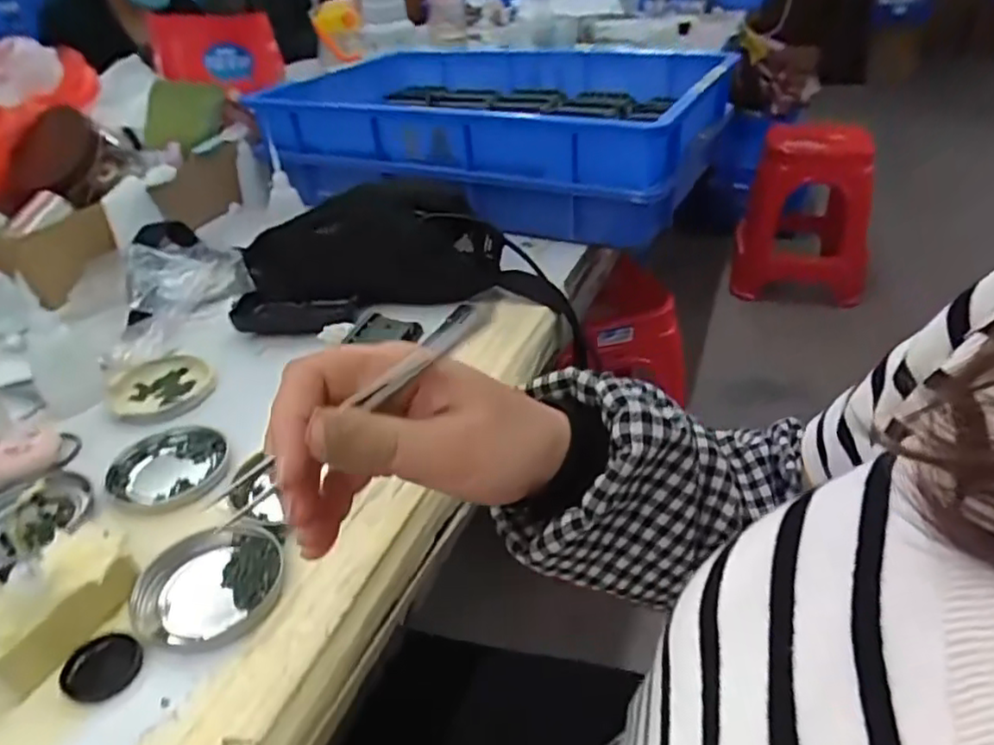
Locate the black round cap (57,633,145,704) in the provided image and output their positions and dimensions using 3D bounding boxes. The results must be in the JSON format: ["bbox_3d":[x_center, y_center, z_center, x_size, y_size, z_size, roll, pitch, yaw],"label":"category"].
[{"bbox_3d":[-0.198,0.147,0.333,0.035,0.004,0.034,-1,36,0],"label":"black round cap"}]

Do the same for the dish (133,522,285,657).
[{"bbox_3d":[-0.160,0.116,0.369,0.076,0.012,0.071,-1,36,0],"label":"dish"}]

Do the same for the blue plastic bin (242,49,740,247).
[{"bbox_3d":[0.005,-0.326,0.870,0.522,0.143,0.390,14,38,25],"label":"blue plastic bin"}]

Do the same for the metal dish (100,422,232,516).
[{"bbox_3d":[-0.227,0.065,0.458,0.077,0.016,0.081,-1,36,0],"label":"metal dish"}]

